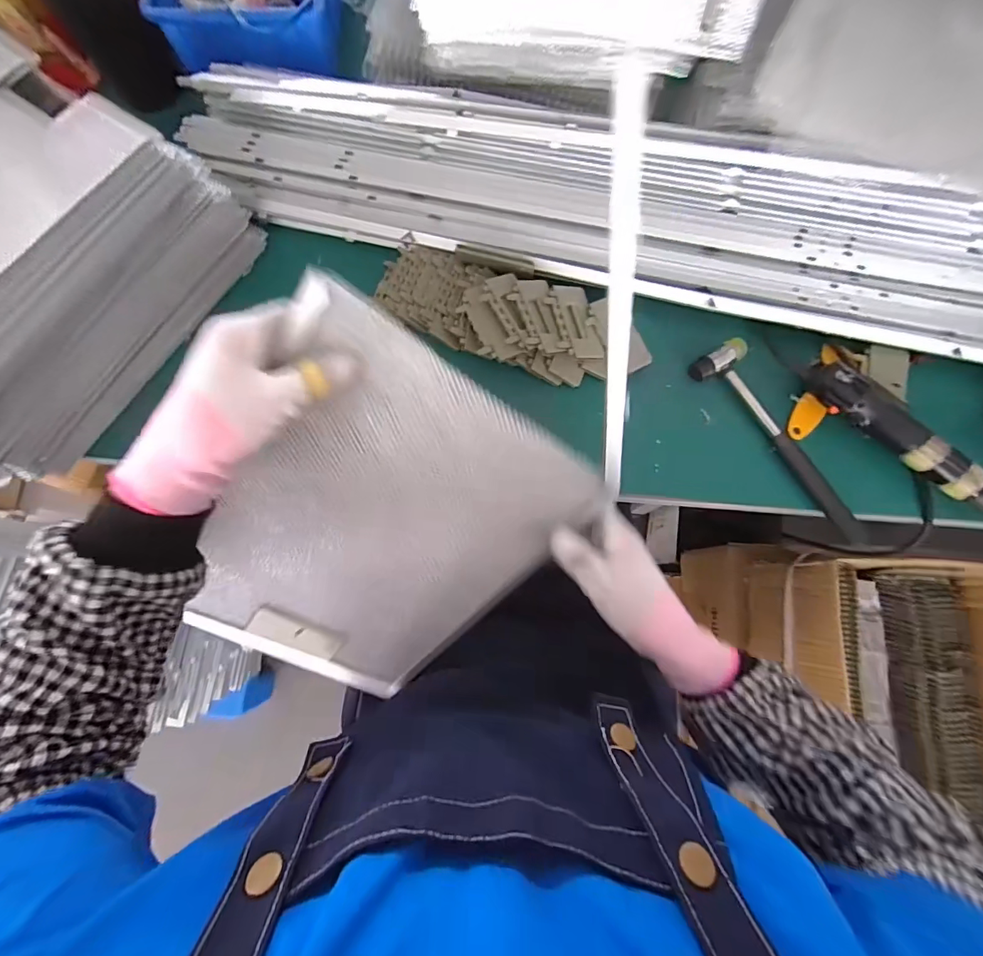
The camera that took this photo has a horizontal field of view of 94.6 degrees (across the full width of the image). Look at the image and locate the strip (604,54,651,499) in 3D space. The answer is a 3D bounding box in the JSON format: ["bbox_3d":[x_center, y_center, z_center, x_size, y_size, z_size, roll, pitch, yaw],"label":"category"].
[{"bbox_3d":[0.080,-0.094,0.282,0.015,0.007,0.248,-8,123,-2],"label":"strip"}]

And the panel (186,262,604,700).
[{"bbox_3d":[-0.099,0.057,0.390,0.241,0.022,0.327,34,114,-15],"label":"panel"}]

